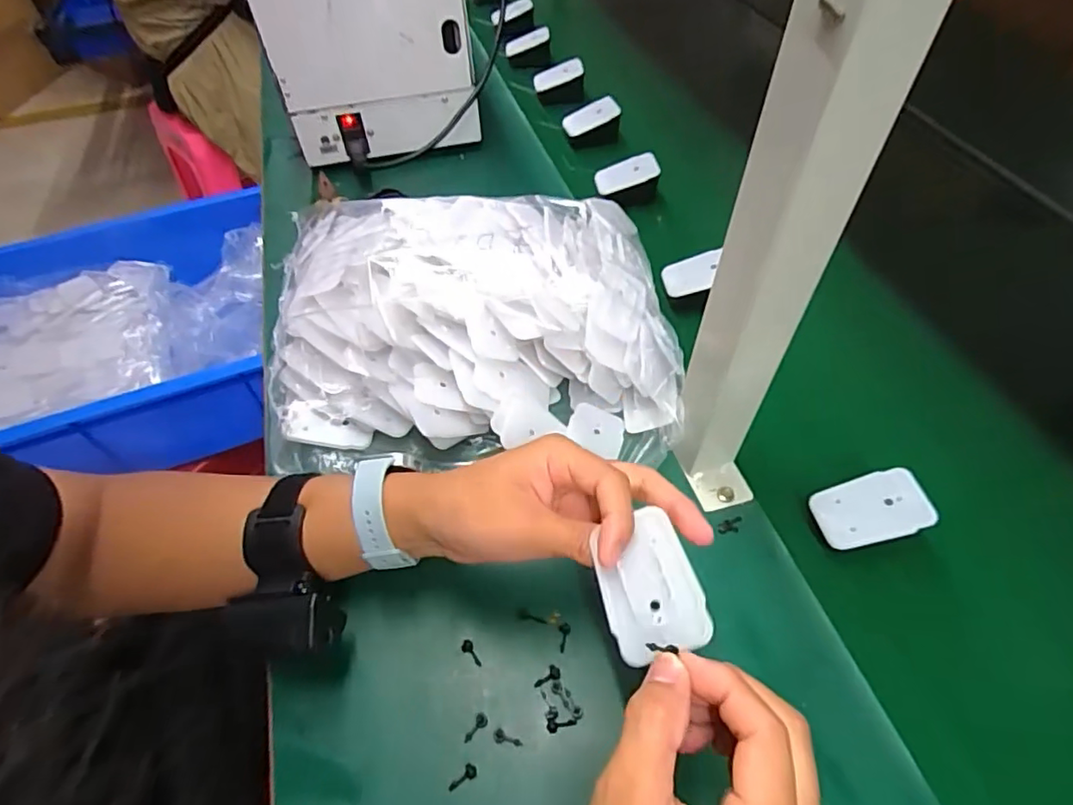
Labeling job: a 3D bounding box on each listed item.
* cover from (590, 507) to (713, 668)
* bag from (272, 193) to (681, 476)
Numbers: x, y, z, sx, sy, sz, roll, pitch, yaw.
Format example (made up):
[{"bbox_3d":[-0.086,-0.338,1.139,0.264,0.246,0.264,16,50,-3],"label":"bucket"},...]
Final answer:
[{"bbox_3d":[0.053,0.087,0.279,0.043,0.014,0.065,-12,55,-6],"label":"cover"},{"bbox_3d":[-0.060,-0.076,0.479,0.336,0.092,0.247,1,54,2],"label":"bag"}]

